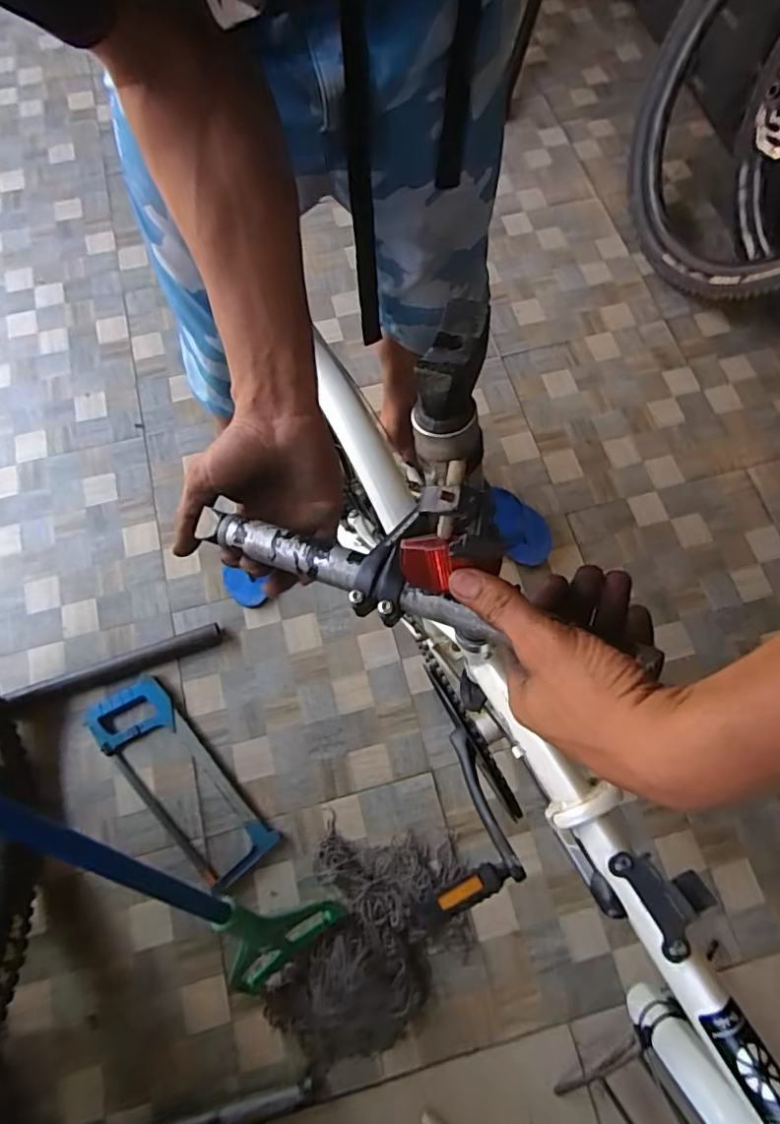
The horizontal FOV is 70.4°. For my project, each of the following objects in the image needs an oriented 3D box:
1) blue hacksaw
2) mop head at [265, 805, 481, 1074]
[{"bbox_3d":[-0.371,0.376,0.964,0.138,0.019,0.388,-41,76,-12],"label":"blue hacksaw"},{"bbox_3d":[-0.021,0.616,0.873,0.275,0.045,0.338,18,73,6],"label":"mop head"}]

